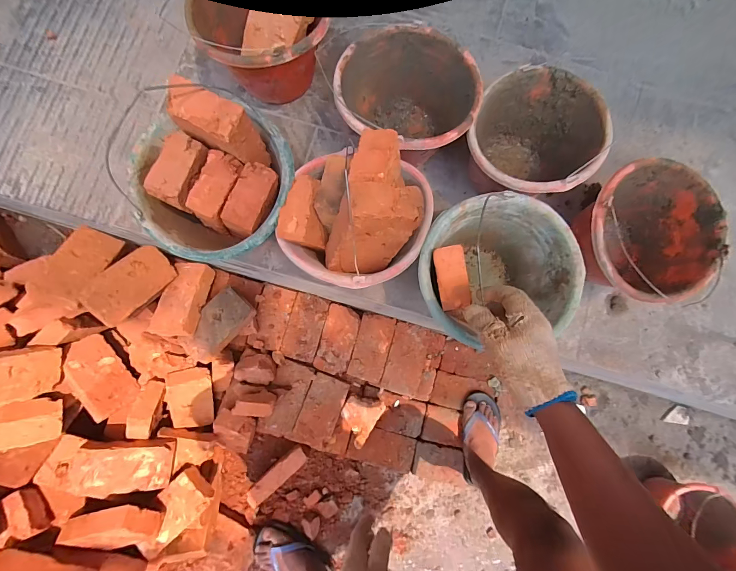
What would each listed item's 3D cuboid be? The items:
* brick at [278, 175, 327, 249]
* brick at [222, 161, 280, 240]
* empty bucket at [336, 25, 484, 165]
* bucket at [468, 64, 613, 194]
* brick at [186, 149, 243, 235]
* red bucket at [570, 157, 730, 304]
[{"bbox_3d":[-0.108,-0.114,0.561,0.067,0.085,0.099,-1,82,-2],"label":"brick"},{"bbox_3d":[-0.182,-0.134,0.533,0.056,0.040,0.110,24,82,1],"label":"brick"},{"bbox_3d":[0.071,-0.340,0.684,0.255,0.172,0.218,24,82,1],"label":"empty bucket"},{"bbox_3d":[0.314,-0.270,0.683,0.233,0.168,0.238,0,82,-2],"label":"bucket"},{"bbox_3d":[-0.238,-0.154,0.542,0.054,0.049,0.103,32,86,-13],"label":"brick"},{"bbox_3d":[0.513,-0.095,0.679,0.248,0.169,0.263,0,82,-2],"label":"red bucket"}]

